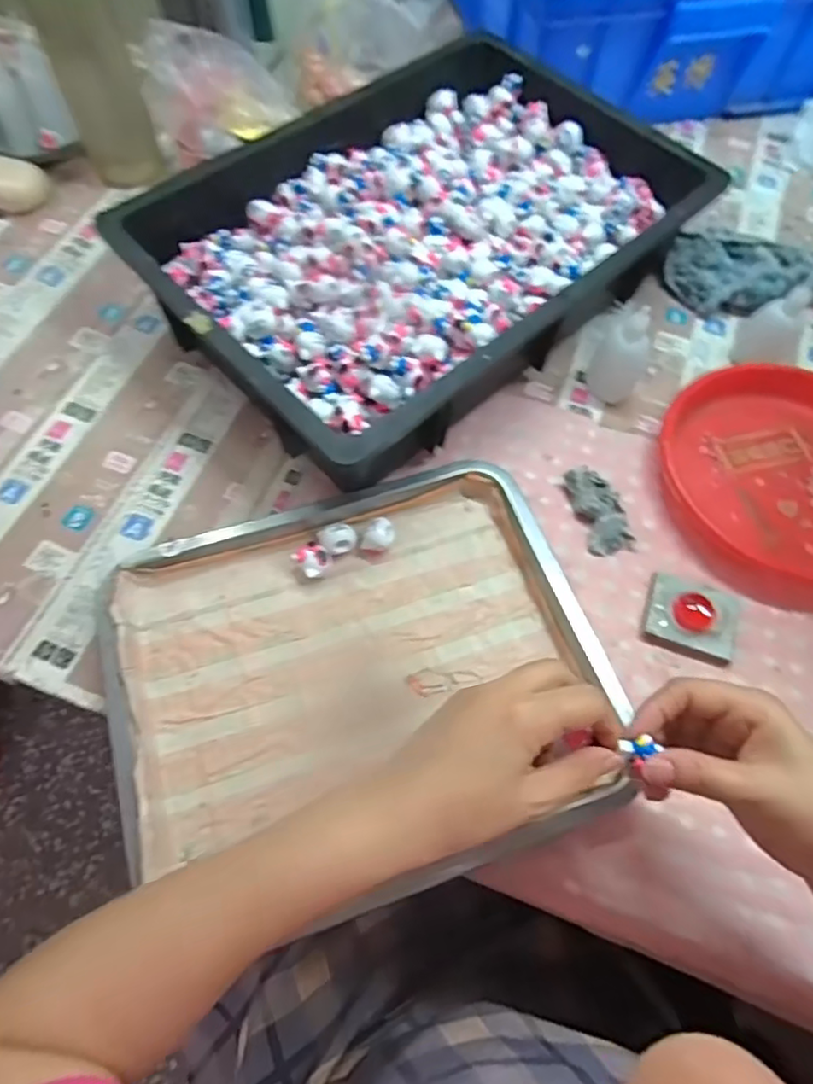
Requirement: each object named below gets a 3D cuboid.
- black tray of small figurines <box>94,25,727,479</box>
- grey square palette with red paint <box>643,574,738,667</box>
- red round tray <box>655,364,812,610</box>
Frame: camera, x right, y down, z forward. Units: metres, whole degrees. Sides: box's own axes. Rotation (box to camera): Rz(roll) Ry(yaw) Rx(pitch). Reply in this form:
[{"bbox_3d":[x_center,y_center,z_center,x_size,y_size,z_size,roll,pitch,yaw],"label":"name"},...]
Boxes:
[{"bbox_3d":[0.013,-0.277,0.535,0.440,0.101,0.314,-40,72,-18],"label":"black tray of small figurines"},{"bbox_3d":[0.206,0.054,0.442,0.061,0.022,0.053,18,65,7],"label":"grey square palette with red paint"},{"bbox_3d":[0.300,-0.048,0.486,0.190,0.035,0.199,1,64,-1],"label":"red round tray"}]

